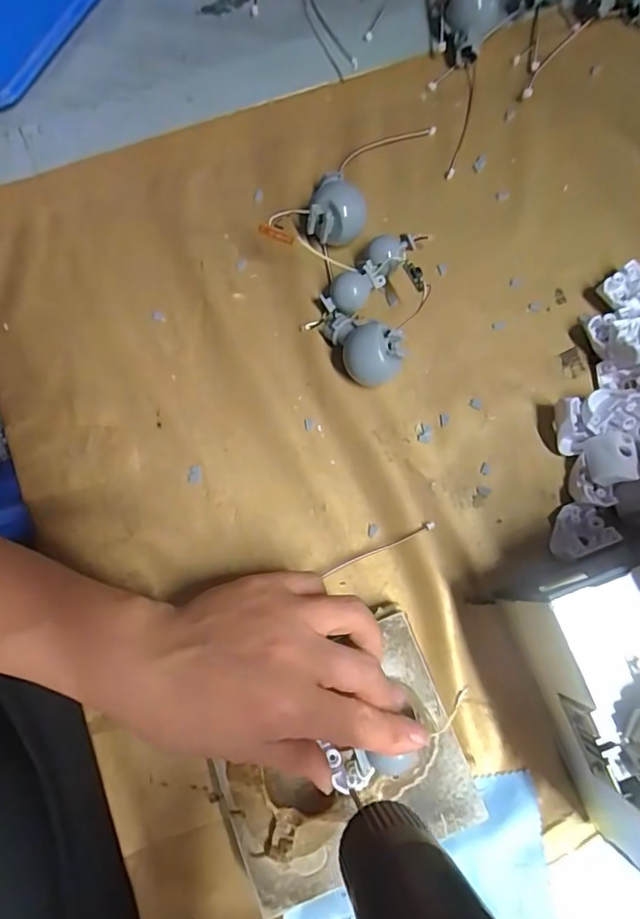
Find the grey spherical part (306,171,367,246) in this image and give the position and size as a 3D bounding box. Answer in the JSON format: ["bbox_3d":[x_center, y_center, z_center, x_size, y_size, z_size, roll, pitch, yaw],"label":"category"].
[{"bbox_3d":[0.013,-0.162,0.339,0.034,0.036,0.042,16,75,3],"label":"grey spherical part"}]

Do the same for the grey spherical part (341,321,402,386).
[{"bbox_3d":[0.031,-0.062,0.312,0.033,0.030,0.029,18,75,4],"label":"grey spherical part"}]

